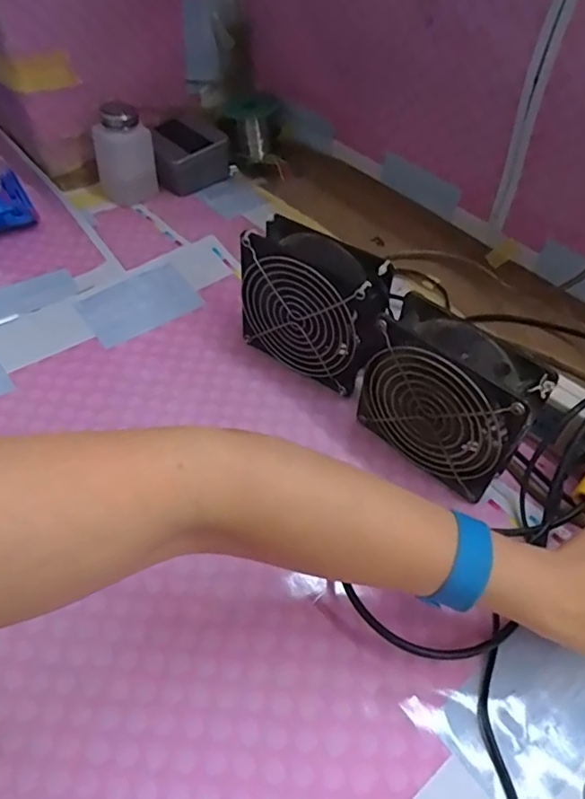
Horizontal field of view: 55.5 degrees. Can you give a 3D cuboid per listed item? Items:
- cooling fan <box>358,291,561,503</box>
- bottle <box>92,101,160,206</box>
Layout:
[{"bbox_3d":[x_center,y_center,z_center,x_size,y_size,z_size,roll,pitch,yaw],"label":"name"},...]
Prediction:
[{"bbox_3d":[0.111,0.000,0.412,0.120,0.113,0.046,37,57,26],"label":"cooling fan"},{"bbox_3d":[-0.197,-0.288,0.651,0.060,0.109,0.046,-23,54,-21],"label":"bottle"}]

